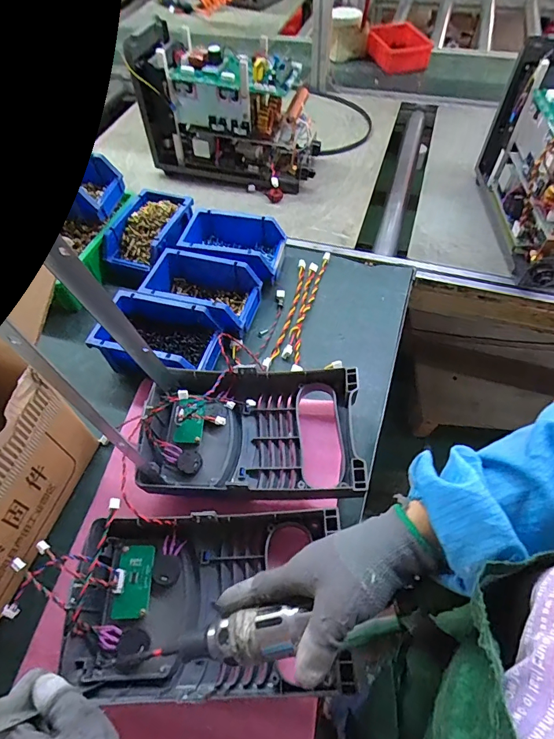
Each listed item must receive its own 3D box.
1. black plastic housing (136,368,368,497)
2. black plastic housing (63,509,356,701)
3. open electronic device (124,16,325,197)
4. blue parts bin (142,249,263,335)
[{"bbox_3d":[-0.028,0.076,0.512,0.252,0.071,0.166,0,56,3],"label":"black plastic housing"},{"bbox_3d":[-0.063,0.221,0.403,0.253,0.073,0.158,-2,56,1],"label":"black plastic housing"},{"bbox_3d":[-0.096,-0.505,0.829,0.338,0.215,0.149,19,59,15],"label":"open electronic device"},{"bbox_3d":[-0.117,-0.118,0.633,0.168,0.066,0.099,12,57,10],"label":"blue parts bin"}]

